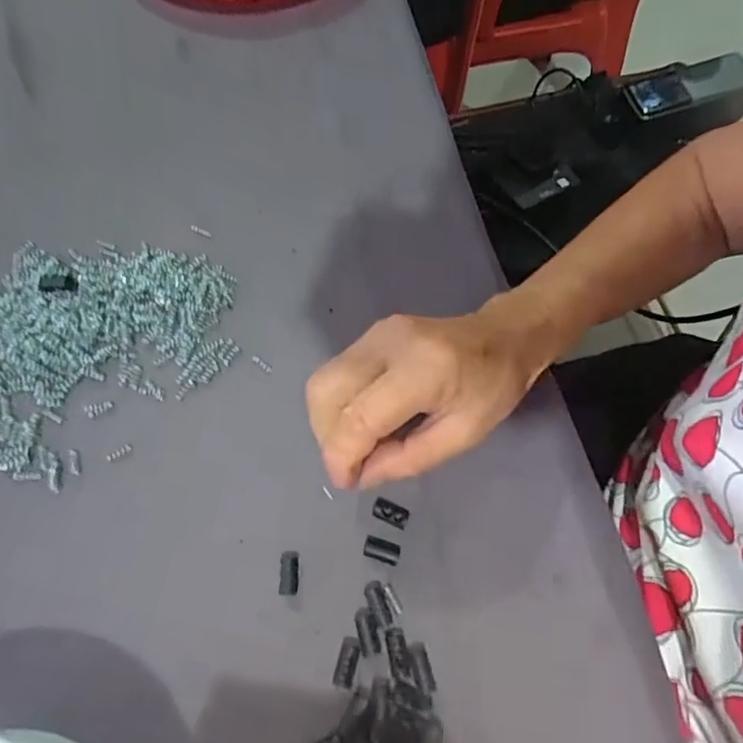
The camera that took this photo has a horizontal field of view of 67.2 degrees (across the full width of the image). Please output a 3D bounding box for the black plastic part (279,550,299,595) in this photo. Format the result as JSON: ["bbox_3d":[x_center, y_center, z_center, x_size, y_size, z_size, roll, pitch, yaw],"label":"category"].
[{"bbox_3d":[-0.042,0.105,0.289,0.010,0.014,0.021,-3,66,-1],"label":"black plastic part"}]

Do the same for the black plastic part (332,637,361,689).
[{"bbox_3d":[-0.012,0.139,0.267,0.009,0.008,0.021,13,67,6],"label":"black plastic part"}]

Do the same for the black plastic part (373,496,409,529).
[{"bbox_3d":[0.010,0.075,0.296,0.019,0.007,0.011,23,69,10],"label":"black plastic part"}]

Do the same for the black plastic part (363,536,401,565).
[{"bbox_3d":[0.006,0.092,0.289,0.019,0.008,0.011,16,68,8],"label":"black plastic part"}]

